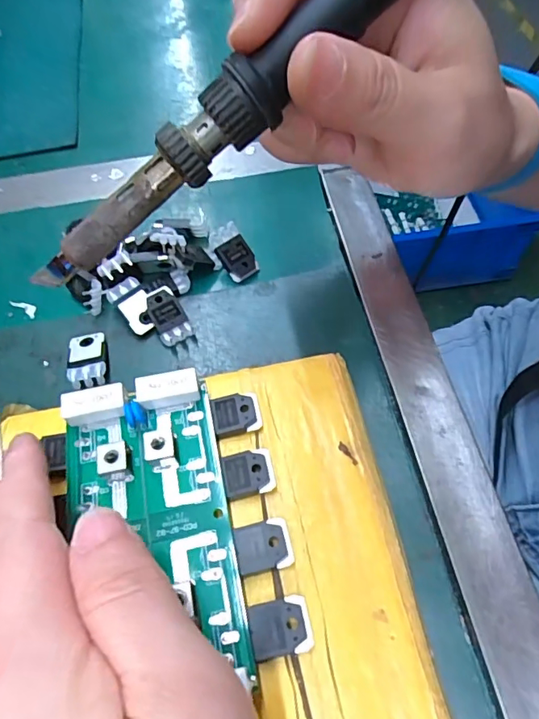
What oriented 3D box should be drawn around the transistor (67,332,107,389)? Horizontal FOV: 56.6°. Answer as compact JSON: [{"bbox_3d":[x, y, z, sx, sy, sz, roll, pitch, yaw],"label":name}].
[{"bbox_3d":[-0.081,0.000,0.225,0.016,0.010,0.028,-13,60,-6],"label":"transistor"}]

